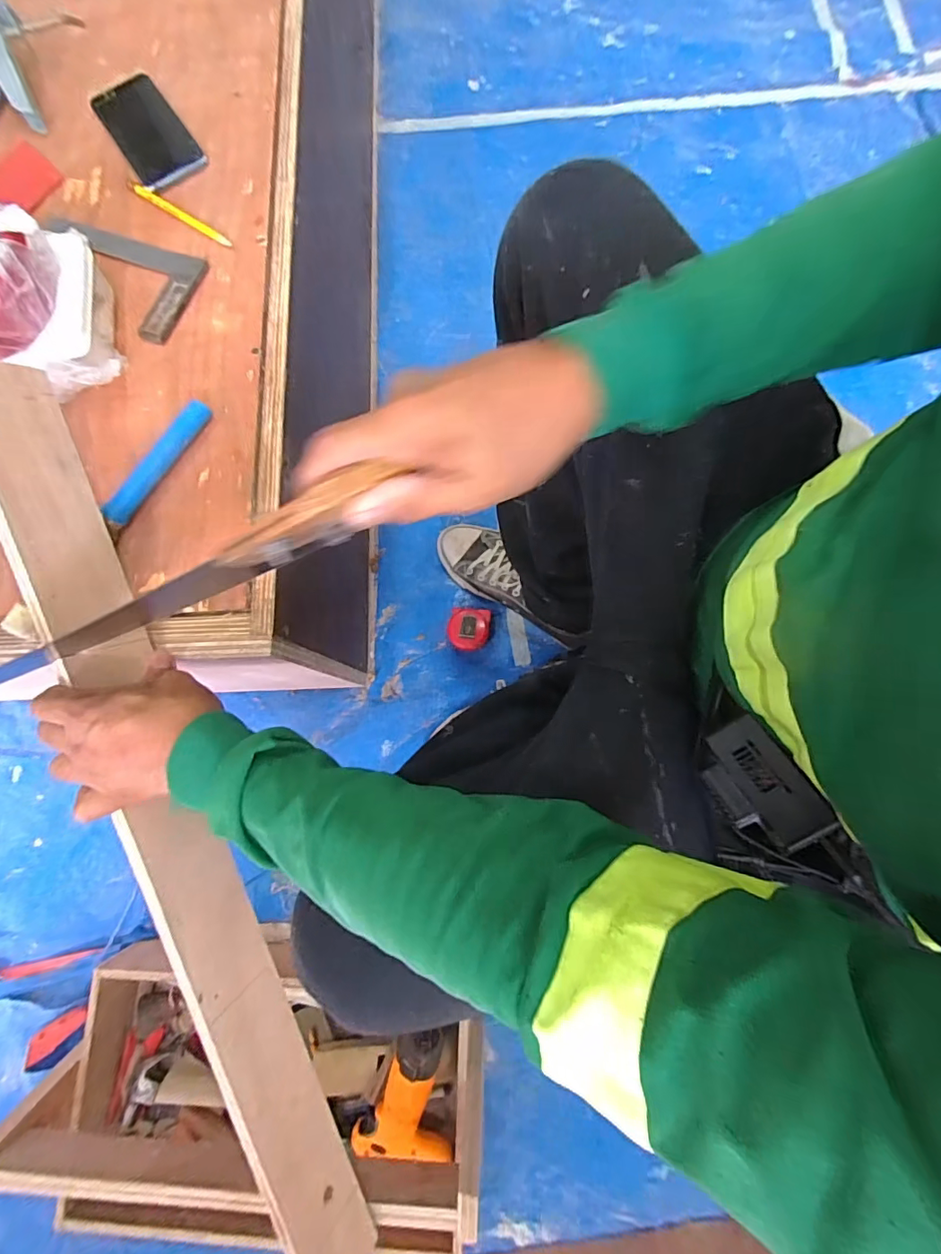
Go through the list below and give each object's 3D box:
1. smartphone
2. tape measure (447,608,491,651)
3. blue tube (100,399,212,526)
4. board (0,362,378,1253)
[{"bbox_3d":[-0.359,-0.554,0.562,0.077,0.016,0.175,-32,76,-11],"label":"smartphone"},{"bbox_3d":[-0.003,0.003,0.754,0.063,0.033,0.063,3,79,4],"label":"tape measure"},{"bbox_3d":[-0.288,-0.153,0.464,0.019,0.018,0.137,32,81,6],"label":"blue tube"},{"bbox_3d":[-0.235,0.167,0.403,0.023,0.076,0.772,-18,94,33],"label":"board"}]

